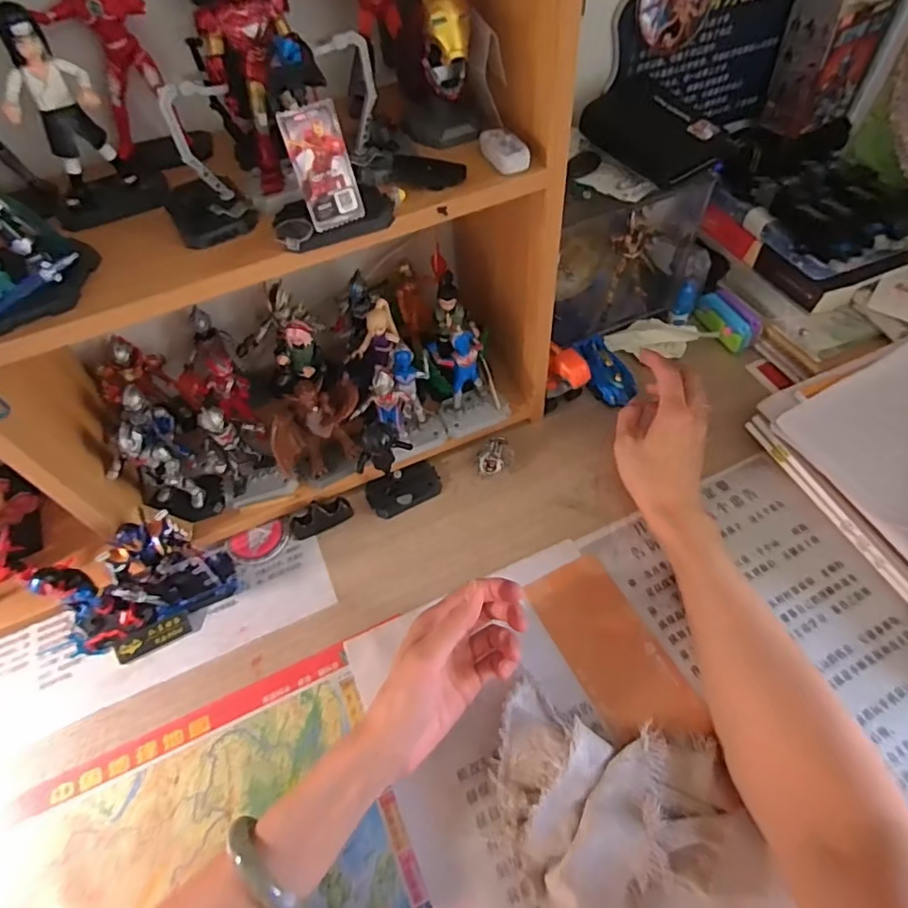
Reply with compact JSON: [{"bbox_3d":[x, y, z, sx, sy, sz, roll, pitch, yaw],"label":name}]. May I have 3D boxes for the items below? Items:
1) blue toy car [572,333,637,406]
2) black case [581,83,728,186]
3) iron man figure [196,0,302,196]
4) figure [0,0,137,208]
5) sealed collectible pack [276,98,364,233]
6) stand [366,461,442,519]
[{"bbox_3d":[0.153,-0.087,0.571,0.040,0.023,0.083,-18,56,-8],"label":"blue toy car"},{"bbox_3d":[0.165,-0.281,0.489,0.057,0.033,0.129,-29,58,-15],"label":"black case"},{"bbox_3d":[-0.103,-0.199,0.307,0.047,0.104,0.028,-21,57,-10],"label":"iron man figure"},{"bbox_3d":[-0.221,-0.191,0.315,0.043,0.091,0.027,-25,57,-13],"label":"figure"},{"bbox_3d":[-0.070,-0.153,0.302,0.031,0.058,0.004,-28,42,-16],"label":"sealed collectible pack"},{"bbox_3d":[-0.045,0.032,0.520,0.066,0.010,0.038,-22,66,-10],"label":"stand"}]

